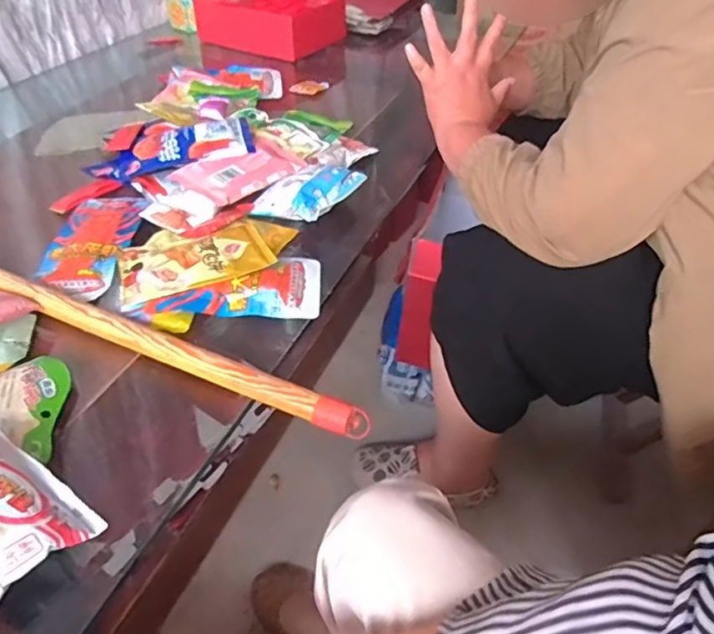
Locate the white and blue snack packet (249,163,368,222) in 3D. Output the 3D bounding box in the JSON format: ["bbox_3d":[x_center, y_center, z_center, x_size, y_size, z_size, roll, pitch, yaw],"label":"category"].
[{"bbox_3d":[-0.058,-0.163,0.704,0.085,0.033,0.125,23,48,23],"label":"white and blue snack packet"}]

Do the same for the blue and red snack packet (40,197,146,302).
[{"bbox_3d":[-0.303,-0.087,0.641,0.097,0.017,0.189,-4,43,-4],"label":"blue and red snack packet"}]

